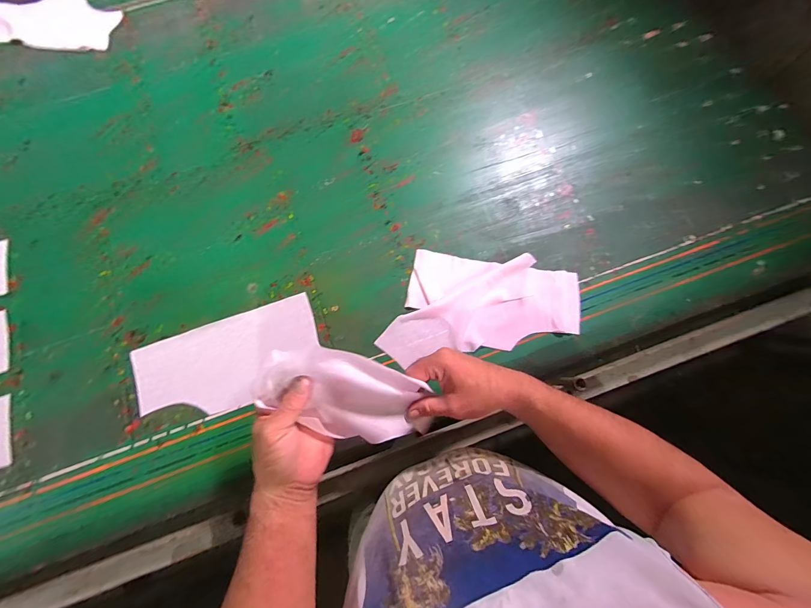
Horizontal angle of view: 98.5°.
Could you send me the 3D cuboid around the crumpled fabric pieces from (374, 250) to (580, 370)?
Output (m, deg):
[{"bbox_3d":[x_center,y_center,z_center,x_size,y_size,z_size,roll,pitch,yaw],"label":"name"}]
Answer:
[{"bbox_3d":[0.132,-0.001,0.604,0.331,0.017,0.183,-2,74,1],"label":"crumpled fabric pieces"}]

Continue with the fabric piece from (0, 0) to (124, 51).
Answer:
[{"bbox_3d":[-0.817,-0.645,0.799,0.303,0.016,0.142,5,74,4],"label":"fabric piece"}]

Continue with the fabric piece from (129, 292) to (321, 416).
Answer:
[{"bbox_3d":[-0.299,0.096,0.590,0.304,0.008,0.148,-19,74,-3],"label":"fabric piece"}]

